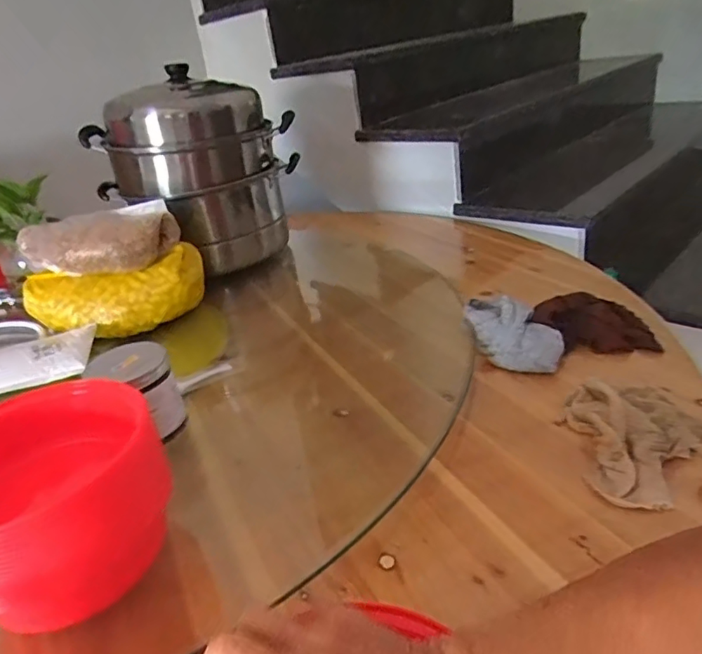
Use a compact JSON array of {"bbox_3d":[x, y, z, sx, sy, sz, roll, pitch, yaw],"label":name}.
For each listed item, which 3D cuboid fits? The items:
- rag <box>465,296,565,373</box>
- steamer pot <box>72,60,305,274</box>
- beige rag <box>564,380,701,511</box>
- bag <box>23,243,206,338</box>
[{"bbox_3d":[0.199,0.001,0.686,0.078,0.058,0.155,-10,28,-4],"label":"rag"},{"bbox_3d":[-0.291,-0.284,1.023,0.286,0.314,0.260,-30,34,-33],"label":"steamer pot"},{"bbox_3d":[0.259,0.092,0.514,0.112,0.031,0.165,17,36,38],"label":"beige rag"},{"bbox_3d":[-0.356,-0.050,0.826,0.264,0.087,0.117,-15,28,-10],"label":"bag"}]

